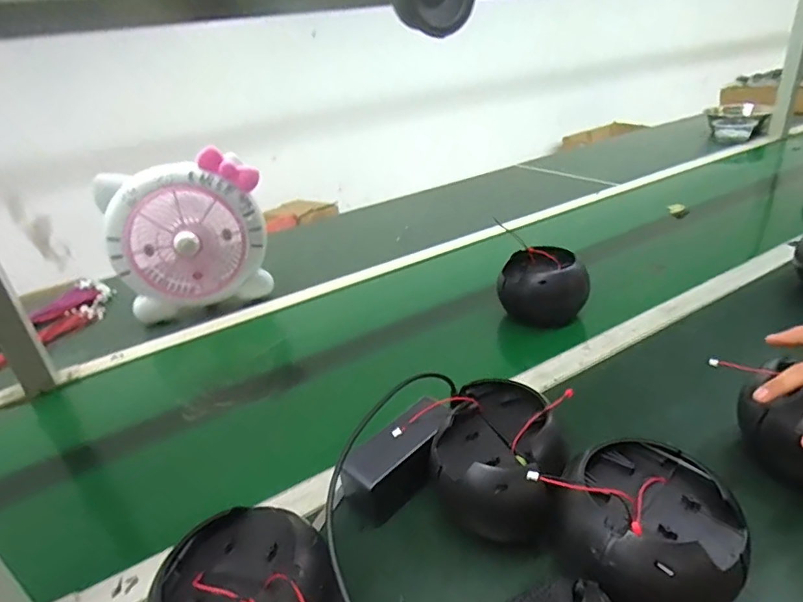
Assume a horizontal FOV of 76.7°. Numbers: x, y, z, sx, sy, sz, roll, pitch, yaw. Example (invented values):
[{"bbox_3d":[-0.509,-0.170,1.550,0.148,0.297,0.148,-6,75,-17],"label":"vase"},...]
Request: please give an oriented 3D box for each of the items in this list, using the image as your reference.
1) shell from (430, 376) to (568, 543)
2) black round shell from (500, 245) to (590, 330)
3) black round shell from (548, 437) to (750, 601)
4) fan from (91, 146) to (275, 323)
[{"bbox_3d":[0.089,0.153,0.473,0.117,0.089,0.143,5,30,21],"label":"shell"},{"bbox_3d":[0.217,-0.020,0.781,0.130,0.102,0.100,3,29,17],"label":"black round shell"},{"bbox_3d":[0.182,0.181,0.388,0.126,0.088,0.122,-1,28,11],"label":"black round shell"},{"bbox_3d":[-0.391,-0.120,0.939,0.268,0.248,0.116,-19,30,-21],"label":"fan"}]

